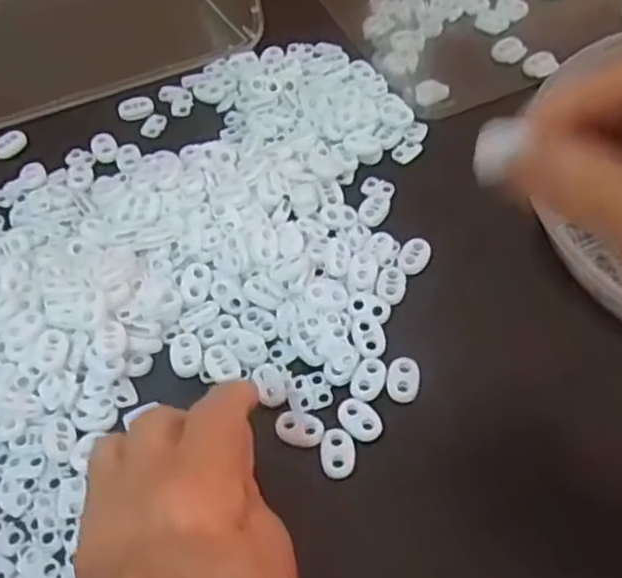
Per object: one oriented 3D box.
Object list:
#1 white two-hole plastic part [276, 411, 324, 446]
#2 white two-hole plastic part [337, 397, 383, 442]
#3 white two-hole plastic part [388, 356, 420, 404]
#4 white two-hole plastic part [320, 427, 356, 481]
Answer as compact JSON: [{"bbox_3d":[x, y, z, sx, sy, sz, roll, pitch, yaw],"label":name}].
[{"bbox_3d":[-0.005,0.065,0.331,0.022,0.004,0.017,7,57,8],"label":"white two-hole plastic part"},{"bbox_3d":[0.022,0.060,0.333,0.016,0.004,0.024,-37,61,-20],"label":"white two-hole plastic part"},{"bbox_3d":[0.045,0.044,0.344,0.015,0.006,0.022,6,57,8],"label":"white two-hole plastic part"},{"bbox_3d":[0.012,0.075,0.324,0.015,0.005,0.023,-3,56,1],"label":"white two-hole plastic part"}]

